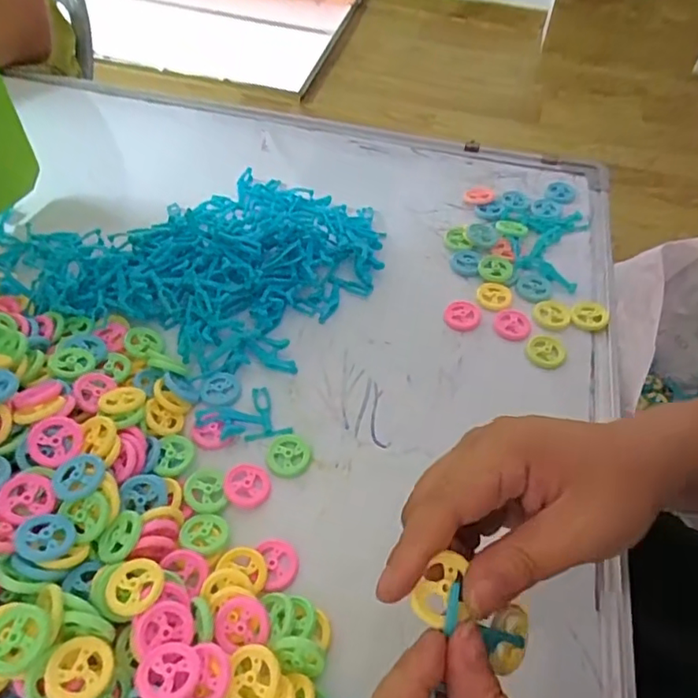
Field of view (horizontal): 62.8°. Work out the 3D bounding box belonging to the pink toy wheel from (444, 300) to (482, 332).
[{"bbox_3d":[0.094,-0.029,0.475,0.029,0.004,0.034,12,52,6],"label":"pink toy wheel"}]

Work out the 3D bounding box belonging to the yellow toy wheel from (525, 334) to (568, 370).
[{"bbox_3d":[0.156,0.001,0.452,0.031,0.004,0.032,22,54,13],"label":"yellow toy wheel"}]

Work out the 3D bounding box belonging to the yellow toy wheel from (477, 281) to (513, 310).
[{"bbox_3d":[0.125,-0.045,0.489,0.029,0.004,0.030,2,52,-2],"label":"yellow toy wheel"}]

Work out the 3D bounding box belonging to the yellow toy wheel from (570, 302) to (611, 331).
[{"bbox_3d":[0.199,-0.029,0.475,0.029,0.007,0.027,2,52,-2],"label":"yellow toy wheel"}]

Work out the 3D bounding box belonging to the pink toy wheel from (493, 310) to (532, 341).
[{"bbox_3d":[0.134,-0.021,0.468,0.029,0.004,0.031,2,52,-2],"label":"pink toy wheel"}]

